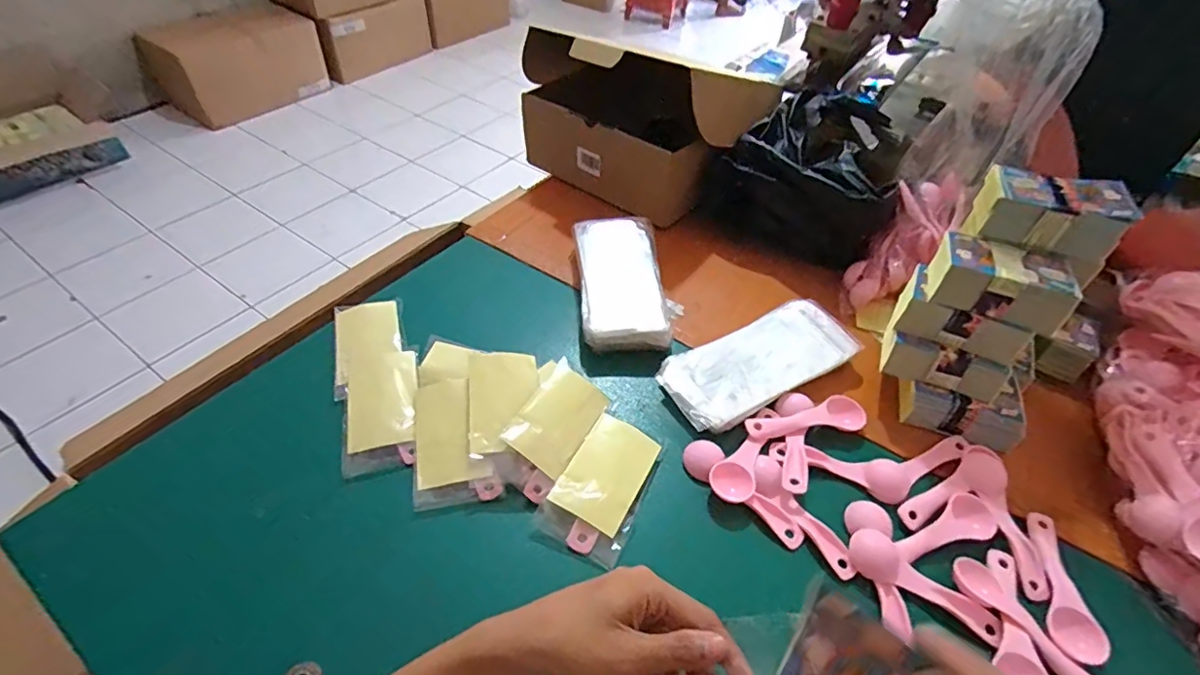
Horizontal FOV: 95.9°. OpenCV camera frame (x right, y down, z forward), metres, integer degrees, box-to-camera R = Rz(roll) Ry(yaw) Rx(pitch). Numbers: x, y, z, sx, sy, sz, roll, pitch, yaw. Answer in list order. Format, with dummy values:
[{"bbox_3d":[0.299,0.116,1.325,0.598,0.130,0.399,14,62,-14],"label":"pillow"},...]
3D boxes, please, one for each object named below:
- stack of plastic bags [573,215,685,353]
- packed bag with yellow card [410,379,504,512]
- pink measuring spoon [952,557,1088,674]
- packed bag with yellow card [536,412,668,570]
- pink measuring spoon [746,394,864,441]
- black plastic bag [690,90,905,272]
[{"bbox_3d":[0.026,-0.060,0.597,0.100,0.048,0.188,-2,48,-6],"label":"stack of plastic bags"},{"bbox_3d":[-0.127,0.086,0.451,0.065,0.013,0.106,-16,63,-3],"label":"packed bag with yellow card"},{"bbox_3d":[0.306,0.207,0.384,0.033,0.014,0.111,-30,56,-27],"label":"pink measuring spoon"},{"bbox_3d":[0.005,0.121,0.442,0.067,0.022,0.113,23,50,16],"label":"packed bag with yellow card"},{"bbox_3d":[0.187,0.077,0.487,0.109,0.012,0.033,-11,49,-14],"label":"pink measuring spoon"},{"bbox_3d":[0.280,-0.214,0.699,0.201,0.136,0.232,28,52,20],"label":"black plastic bag"}]

